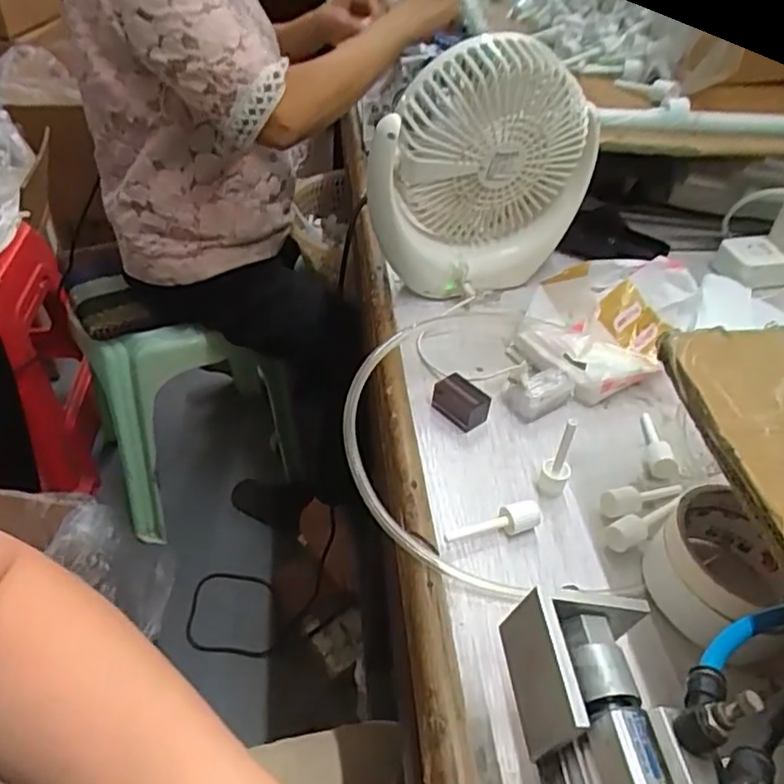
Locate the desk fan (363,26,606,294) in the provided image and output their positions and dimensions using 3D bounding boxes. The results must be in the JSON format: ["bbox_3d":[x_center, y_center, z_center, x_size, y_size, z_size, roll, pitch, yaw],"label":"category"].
[{"bbox_3d":[0.075,-0.198,0.588,0.197,0.199,0.102,-6,42,-10],"label":"desk fan"}]

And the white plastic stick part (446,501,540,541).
[{"bbox_3d":[0.064,0.085,0.425,0.064,0.017,0.015,-7,42,-11],"label":"white plastic stick part"}]

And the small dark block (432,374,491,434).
[{"bbox_3d":[0.051,0.007,0.504,0.024,0.024,0.043,-30,51,-32],"label":"small dark block"}]

